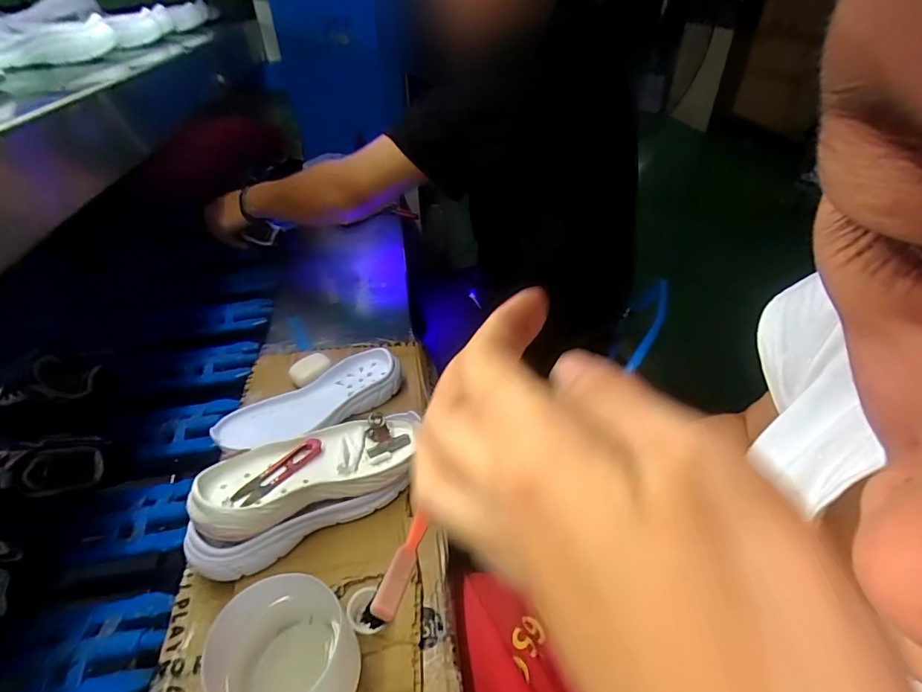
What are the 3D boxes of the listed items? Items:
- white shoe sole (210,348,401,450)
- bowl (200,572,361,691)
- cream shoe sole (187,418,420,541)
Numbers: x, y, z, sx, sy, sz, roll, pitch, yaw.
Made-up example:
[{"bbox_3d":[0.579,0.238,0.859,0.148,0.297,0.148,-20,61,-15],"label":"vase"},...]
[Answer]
[{"bbox_3d":[-0.189,0.072,0.605,0.239,0.039,0.084,-25,44,-24],"label":"white shoe sole"},{"bbox_3d":[-0.128,0.238,0.353,0.095,0.087,0.094,-2,40,2],"label":"bowl"},{"bbox_3d":[-0.147,0.123,0.475,0.224,0.033,0.091,-14,37,-33],"label":"cream shoe sole"}]

